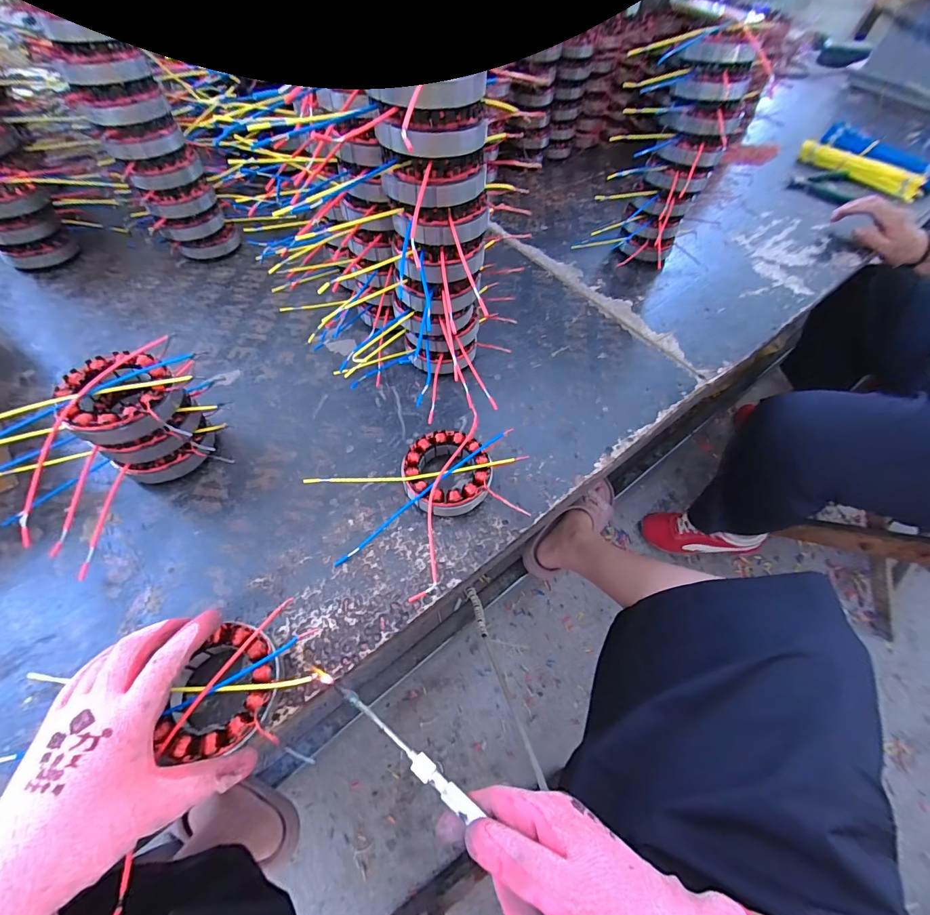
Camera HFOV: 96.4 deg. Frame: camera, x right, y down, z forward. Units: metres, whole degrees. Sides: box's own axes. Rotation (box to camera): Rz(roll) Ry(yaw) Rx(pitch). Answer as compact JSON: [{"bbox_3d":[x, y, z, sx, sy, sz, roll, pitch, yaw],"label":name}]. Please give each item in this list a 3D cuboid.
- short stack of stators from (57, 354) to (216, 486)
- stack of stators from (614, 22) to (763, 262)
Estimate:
[{"bbox_3d":[-0.295,-0.034,0.391,0.090,0.102,0.092,40,62,21],"label":"short stack of stators"},{"bbox_3d":[0.299,-0.405,0.582,0.100,0.261,0.108,26,58,13],"label":"stack of stators"}]

